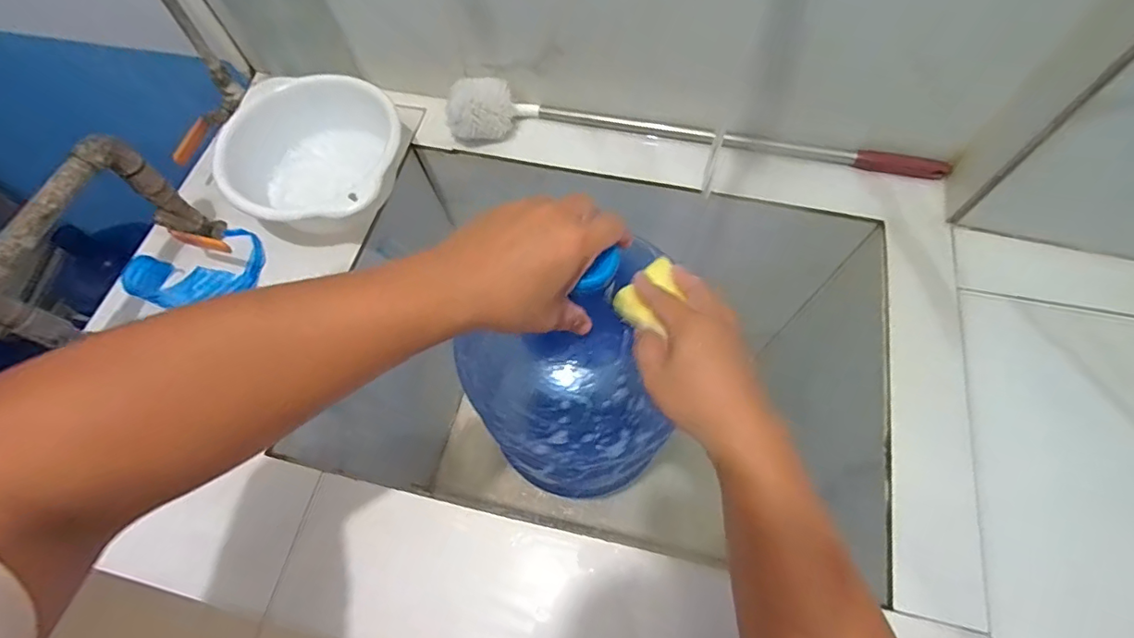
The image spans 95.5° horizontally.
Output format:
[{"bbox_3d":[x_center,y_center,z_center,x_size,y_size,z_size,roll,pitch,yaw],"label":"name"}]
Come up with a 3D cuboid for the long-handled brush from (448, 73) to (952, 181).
[{"bbox_3d":[0.146,-0.229,0.611,0.584,0.076,0.069,6,66,6],"label":"long-handled brush"}]

